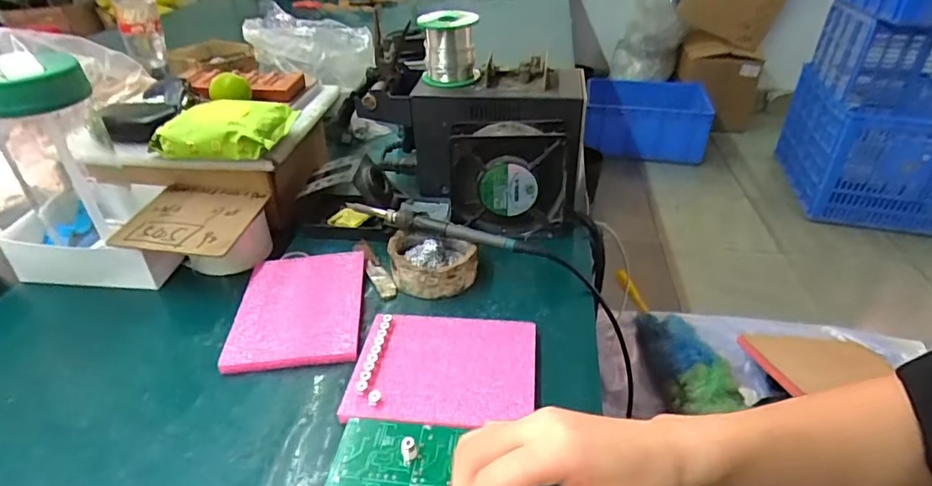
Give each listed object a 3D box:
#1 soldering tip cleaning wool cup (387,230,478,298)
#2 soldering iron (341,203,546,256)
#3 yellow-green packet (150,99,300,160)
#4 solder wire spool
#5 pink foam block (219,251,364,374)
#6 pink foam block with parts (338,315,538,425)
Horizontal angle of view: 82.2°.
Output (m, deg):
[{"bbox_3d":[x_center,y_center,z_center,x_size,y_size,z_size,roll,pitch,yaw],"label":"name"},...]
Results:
[{"bbox_3d":[-0.032,0.016,0.518,0.081,0.035,0.077,-9,34,-12],"label":"soldering tip cleaning wool cup"},{"bbox_3d":[-0.025,-0.017,0.519,0.199,0.022,0.021,13,36,20],"label":"soldering iron"},{"bbox_3d":[-0.245,-0.122,0.552,0.118,0.032,0.092,5,34,9],"label":"yellow-green packet"},{"bbox_3d":[-0.018,-0.208,0.569,0.061,0.069,0.057,-1,34,1],"label":"solder wire spool"},{"bbox_3d":[-0.149,0.057,0.483,0.106,0.012,0.143,-4,34,-5],"label":"pink foam block"},{"bbox_3d":[-0.015,0.096,0.412,0.134,0.017,0.107,2,34,5],"label":"pink foam block with parts"}]

